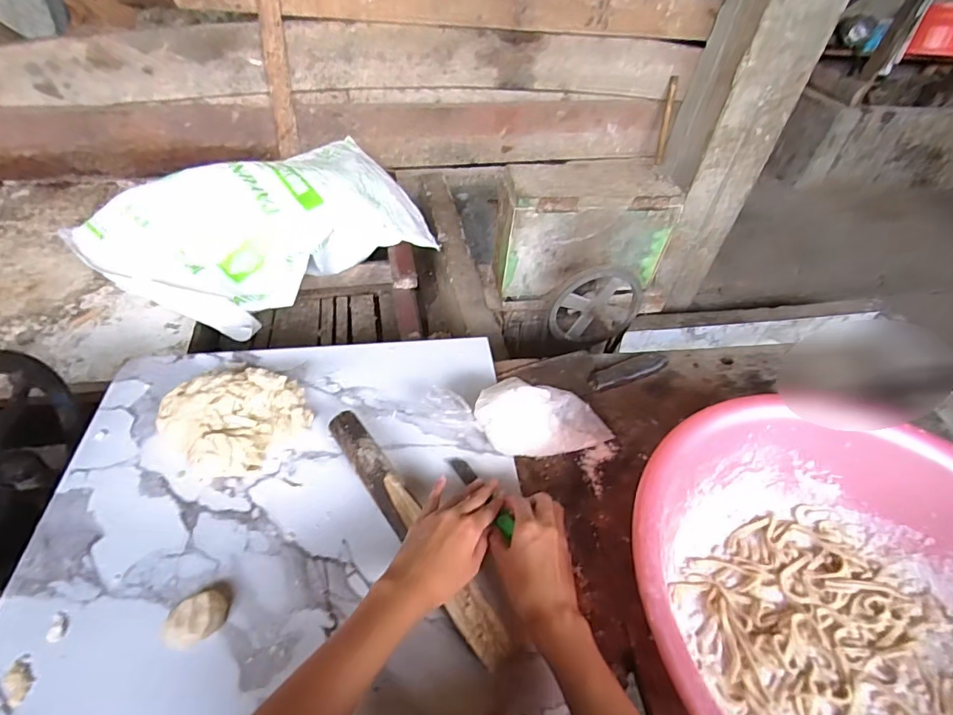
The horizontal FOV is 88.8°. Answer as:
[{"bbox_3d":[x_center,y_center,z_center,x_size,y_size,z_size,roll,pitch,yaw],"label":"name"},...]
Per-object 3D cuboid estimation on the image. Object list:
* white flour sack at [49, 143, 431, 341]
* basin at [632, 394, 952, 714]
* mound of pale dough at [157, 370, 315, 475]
[{"bbox_3d":[-0.444,-0.302,1.094,0.419,0.188,0.676,35,51,24],"label":"white flour sack"},{"bbox_3d":[0.328,0.231,0.410,0.396,0.127,0.391,4,46,-4],"label":"basin"},{"bbox_3d":[-0.279,0.058,0.569,0.136,0.065,0.153,30,51,23],"label":"mound of pale dough"}]

